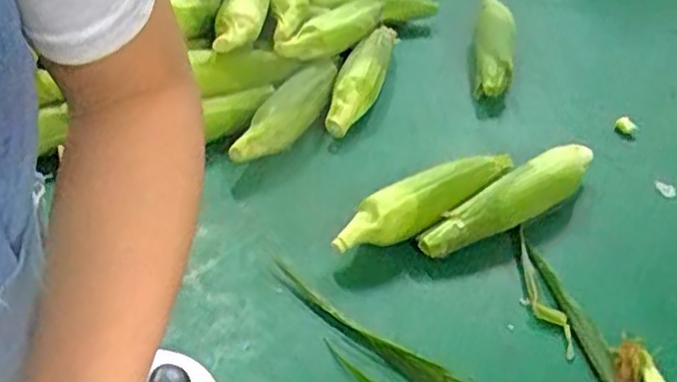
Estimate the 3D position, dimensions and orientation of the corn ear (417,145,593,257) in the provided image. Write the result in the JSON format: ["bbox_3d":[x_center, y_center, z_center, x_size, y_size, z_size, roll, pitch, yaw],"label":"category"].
[{"bbox_3d":[0.192,0.012,0.773,0.254,0.056,0.063,-23,49,-31],"label":"corn ear"}]

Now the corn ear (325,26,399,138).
[{"bbox_3d":[0.035,-0.161,0.952,0.056,0.046,0.253,14,41,7],"label":"corn ear"}]

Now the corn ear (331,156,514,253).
[{"bbox_3d":[0.094,0.009,0.756,0.231,0.055,0.058,-20,48,-29],"label":"corn ear"}]

